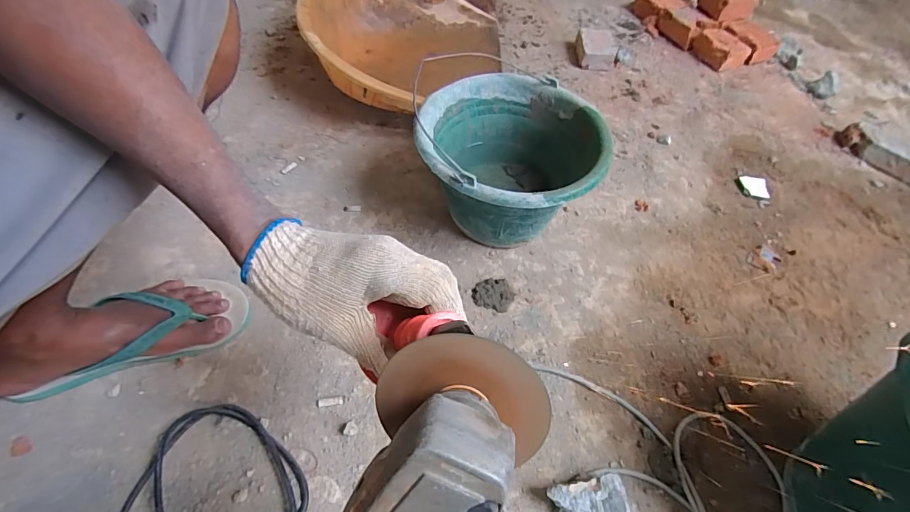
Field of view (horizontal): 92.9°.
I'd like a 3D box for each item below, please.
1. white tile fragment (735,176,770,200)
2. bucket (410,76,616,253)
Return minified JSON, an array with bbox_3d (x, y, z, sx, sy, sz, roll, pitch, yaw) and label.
[{"bbox_3d":[0.564,-0.127,0.816,0.054,0.011,0.051,4,56,-4],"label":"white tile fragment"},{"bbox_3d":[0.077,-0.130,0.672,0.255,0.193,0.249,3,56,-4],"label":"bucket"}]

